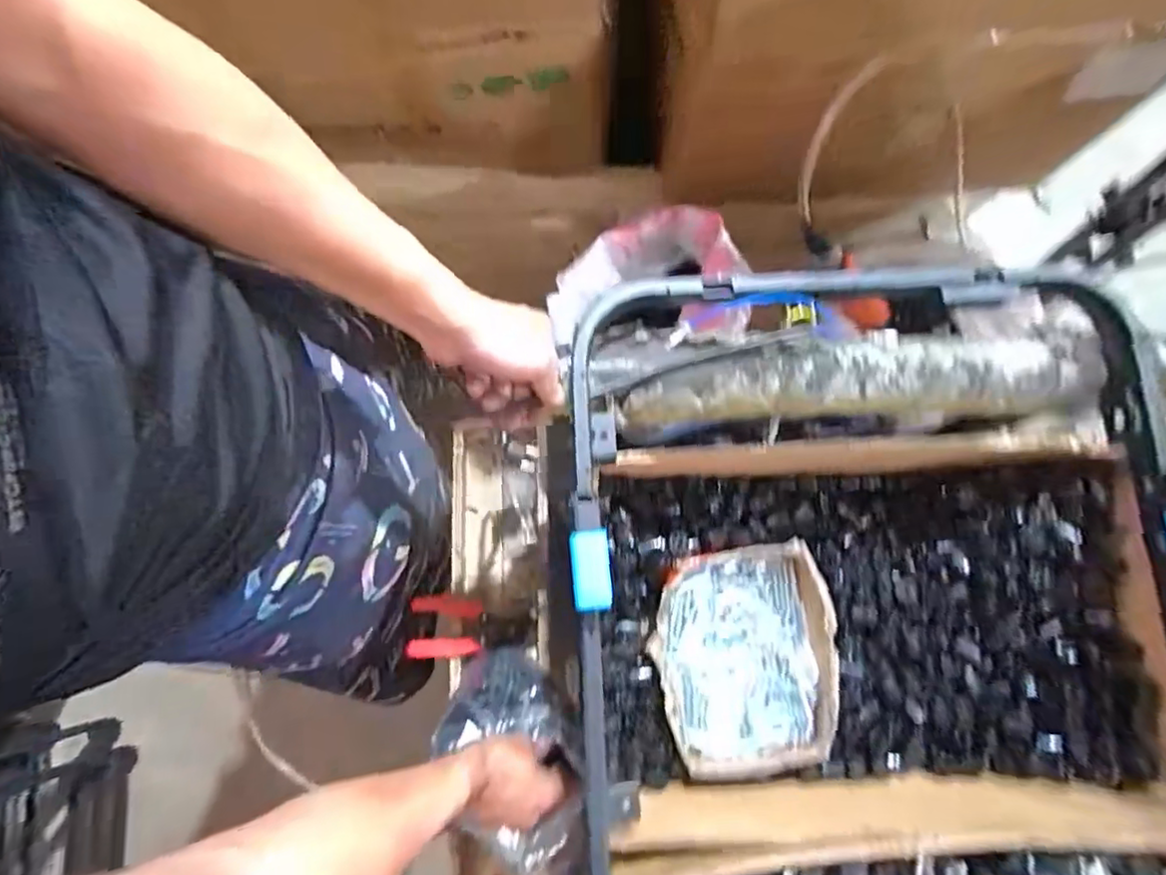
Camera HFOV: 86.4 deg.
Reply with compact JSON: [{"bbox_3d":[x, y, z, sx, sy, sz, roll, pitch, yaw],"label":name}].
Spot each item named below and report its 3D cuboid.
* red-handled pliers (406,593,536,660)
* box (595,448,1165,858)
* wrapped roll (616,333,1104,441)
[{"bbox_3d":[-0.135,0.235,0.770,0.153,0.025,0.070,6,72,-16],"label":"red-handled pliers"},{"bbox_3d":[0.267,0.170,0.570,0.490,0.110,0.305,-3,80,-1],"label":"box"},{"bbox_3d":[0.252,-0.051,0.564,0.432,0.064,0.074,-4,80,-1],"label":"wrapped roll"}]

